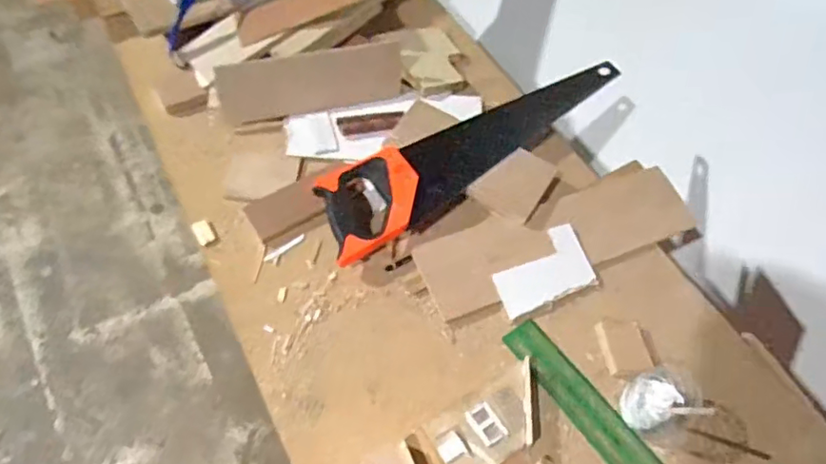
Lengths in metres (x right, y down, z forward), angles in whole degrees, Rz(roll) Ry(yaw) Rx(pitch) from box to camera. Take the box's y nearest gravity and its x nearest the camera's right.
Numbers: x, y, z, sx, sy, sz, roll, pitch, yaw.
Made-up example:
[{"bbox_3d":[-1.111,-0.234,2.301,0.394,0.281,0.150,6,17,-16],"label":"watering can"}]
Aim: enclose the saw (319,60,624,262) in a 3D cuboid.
[{"bbox_3d":[0.094,-0.140,0.812,0.540,0.041,0.118,-34,67,-22],"label":"saw"}]

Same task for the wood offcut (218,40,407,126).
[{"bbox_3d":[-0.139,-0.211,0.820,0.265,0.082,0.013,-12,25,-16],"label":"wood offcut"}]

